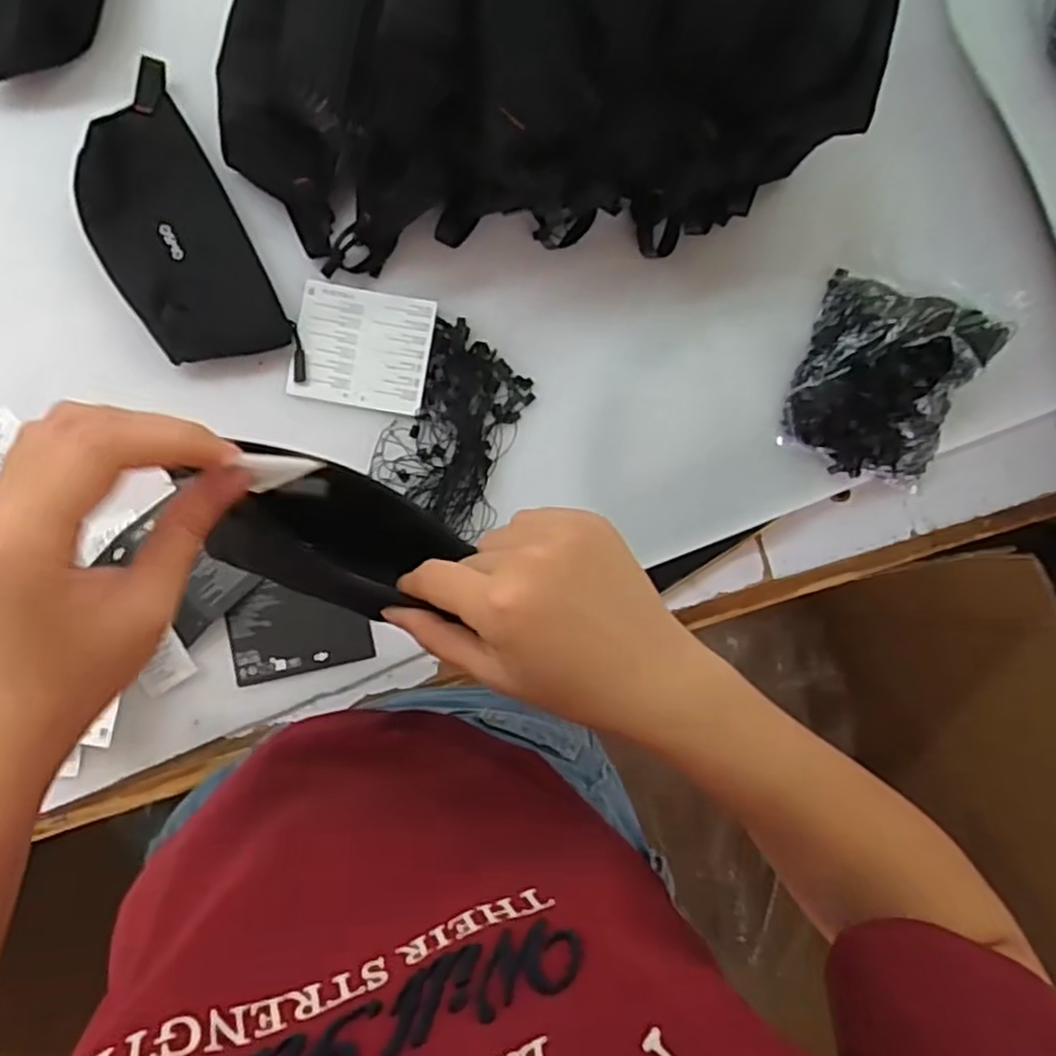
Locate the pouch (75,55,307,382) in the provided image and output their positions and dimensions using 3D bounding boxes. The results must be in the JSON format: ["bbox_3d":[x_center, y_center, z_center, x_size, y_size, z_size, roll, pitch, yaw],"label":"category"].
[{"bbox_3d":[-0.253,-0.207,0.522,0.094,0.030,0.219,-29,89,-9],"label":"pouch"}]

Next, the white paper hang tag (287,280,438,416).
[{"bbox_3d":[-0.124,-0.135,0.551,0.098,0.007,0.087,11,84,-6],"label":"white paper hang tag"}]

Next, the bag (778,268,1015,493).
[{"bbox_3d":[0.283,-0.116,0.568,0.125,0.055,0.150,24,82,-4],"label":"bag"}]

